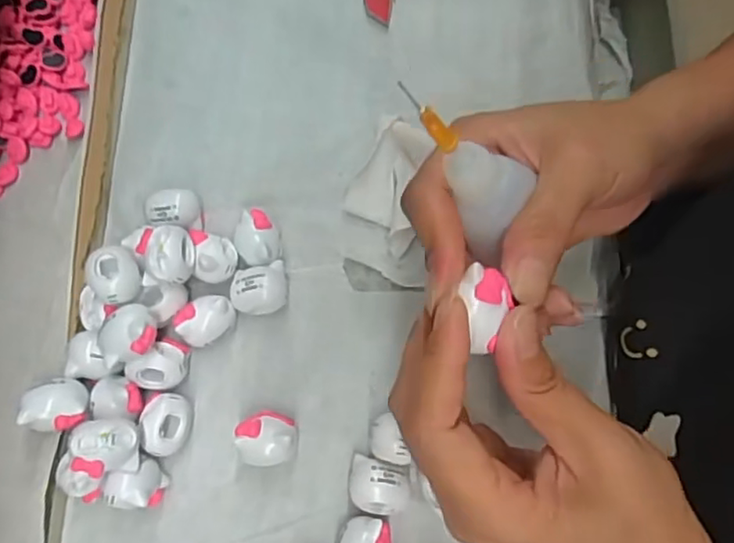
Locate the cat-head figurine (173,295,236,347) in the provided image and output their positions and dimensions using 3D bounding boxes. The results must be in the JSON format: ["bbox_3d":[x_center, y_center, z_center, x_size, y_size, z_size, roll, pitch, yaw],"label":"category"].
[{"bbox_3d":[-0.070,0.022,0.278,0.024,0.022,0.020,-9,77,-3],"label":"cat-head figurine"}]

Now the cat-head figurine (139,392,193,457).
[{"bbox_3d":[-0.084,0.065,0.268,0.020,0.019,0.025,-2,76,-1],"label":"cat-head figurine"}]

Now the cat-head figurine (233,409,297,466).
[{"bbox_3d":[-0.041,0.070,0.265,0.025,0.022,0.022,-10,77,-3],"label":"cat-head figurine"}]

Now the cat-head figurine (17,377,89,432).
[{"bbox_3d":[-0.123,0.053,0.251,0.022,0.016,0.020,5,76,0],"label":"cat-head figurine"}]

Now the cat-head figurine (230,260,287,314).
[{"bbox_3d":[-0.048,0.008,0.280,0.024,0.019,0.022,-9,77,-3],"label":"cat-head figurine"}]

